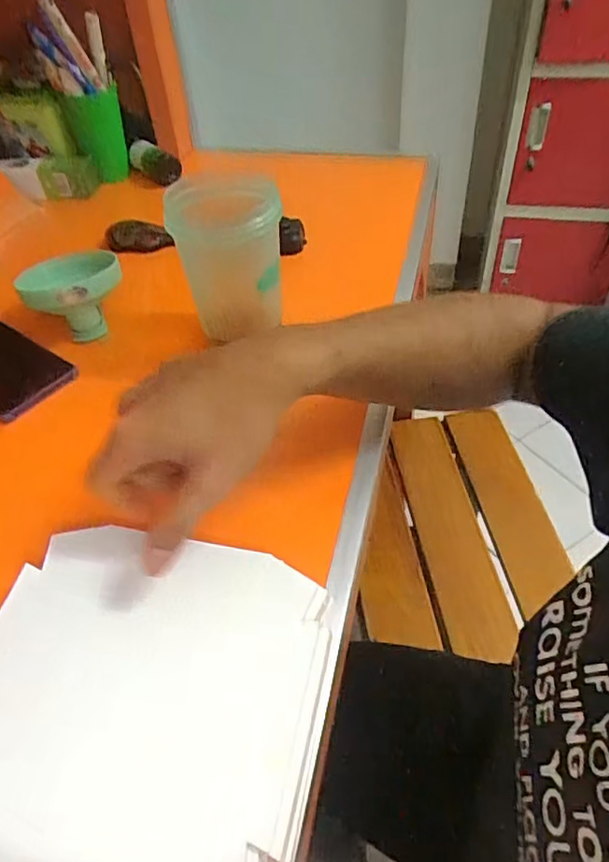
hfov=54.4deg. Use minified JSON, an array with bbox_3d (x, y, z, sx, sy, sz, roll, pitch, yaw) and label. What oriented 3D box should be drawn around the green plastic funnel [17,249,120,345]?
[{"bbox_3d":[-0.215,-0.129,0.562,0.092,0.057,0.078,-30,51,-22],"label":"green plastic funnel"}]

